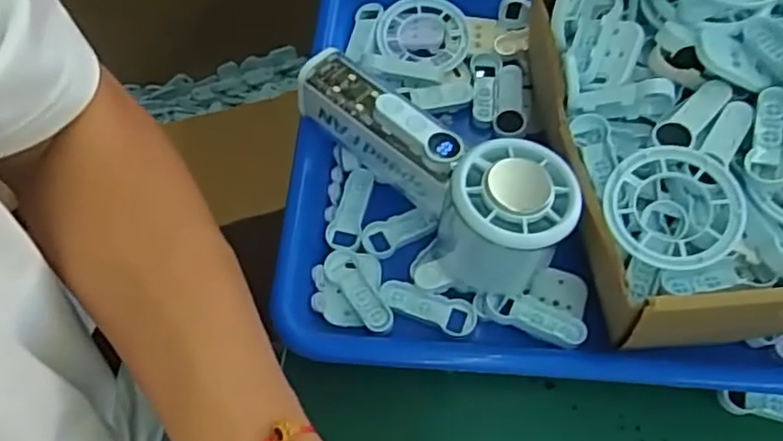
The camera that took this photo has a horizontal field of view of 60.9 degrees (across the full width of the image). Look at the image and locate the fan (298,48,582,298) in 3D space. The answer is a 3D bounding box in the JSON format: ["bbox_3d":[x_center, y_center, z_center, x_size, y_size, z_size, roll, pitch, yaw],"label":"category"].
[{"bbox_3d":[0.012,-0.021,0.326,0.149,0.059,0.060,30,67,13],"label":"fan"}]

